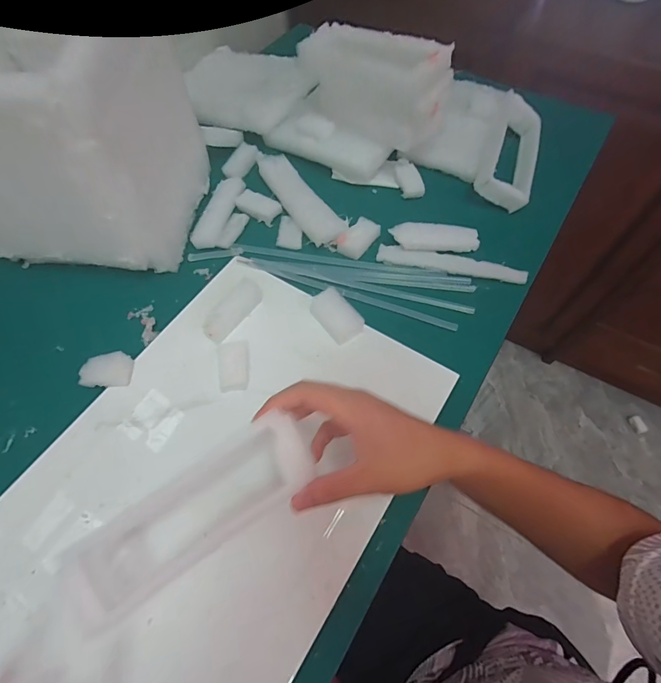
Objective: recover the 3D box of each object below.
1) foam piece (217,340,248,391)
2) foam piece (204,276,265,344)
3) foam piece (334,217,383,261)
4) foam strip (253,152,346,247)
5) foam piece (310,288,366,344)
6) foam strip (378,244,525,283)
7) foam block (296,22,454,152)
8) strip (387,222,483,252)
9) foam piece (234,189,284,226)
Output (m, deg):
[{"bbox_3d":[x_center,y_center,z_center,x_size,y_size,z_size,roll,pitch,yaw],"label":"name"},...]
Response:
[{"bbox_3d":[-0.100,0.024,0.422,0.031,0.006,0.055,-10,62,-4],"label":"foam piece"},{"bbox_3d":[-0.106,-0.037,0.446,0.023,0.023,0.083,30,66,16],"label":"foam piece"},{"bbox_3d":[0.035,-0.131,0.507,0.036,0.017,0.055,34,67,18],"label":"foam piece"},{"bbox_3d":[-0.043,-0.191,0.535,0.045,0.023,0.170,-31,65,-15],"label":"foam strip"},{"bbox_3d":[0.005,-0.028,0.442,0.035,0.020,0.062,-34,66,-16],"label":"foam piece"},{"bbox_3d":[0.145,-0.093,0.488,0.175,0.010,0.023,12,62,8],"label":"foam strip"},{"bbox_3d":[0.058,-0.323,0.528,0.180,0.123,0.080,30,66,16],"label":"foam block"},{"bbox_3d":[0.129,-0.127,0.497,0.106,0.022,0.031,0,61,1],"label":"strip"},{"bbox_3d":[-0.096,-0.178,0.539,0.060,0.012,0.034,26,65,15],"label":"foam piece"}]

